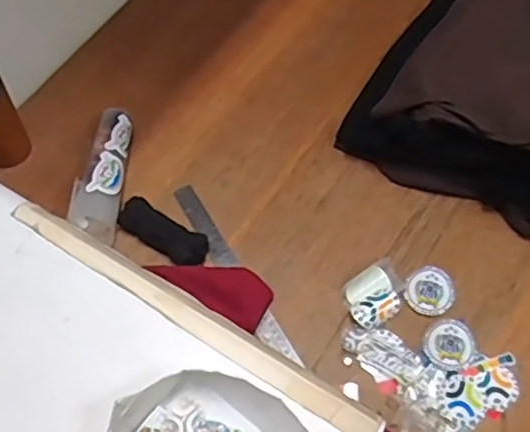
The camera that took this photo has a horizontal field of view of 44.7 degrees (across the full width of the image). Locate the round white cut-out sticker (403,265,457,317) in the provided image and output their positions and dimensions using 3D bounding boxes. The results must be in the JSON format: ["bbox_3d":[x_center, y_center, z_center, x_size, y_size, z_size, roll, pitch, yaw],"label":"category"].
[{"bbox_3d":[0.202,0.091,0.791,0.060,0.005,0.064,-2,59,3],"label":"round white cut-out sticker"}]

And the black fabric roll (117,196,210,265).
[{"bbox_3d":[-0.133,0.020,0.844,0.129,0.031,0.046,32,66,21],"label":"black fabric roll"}]

